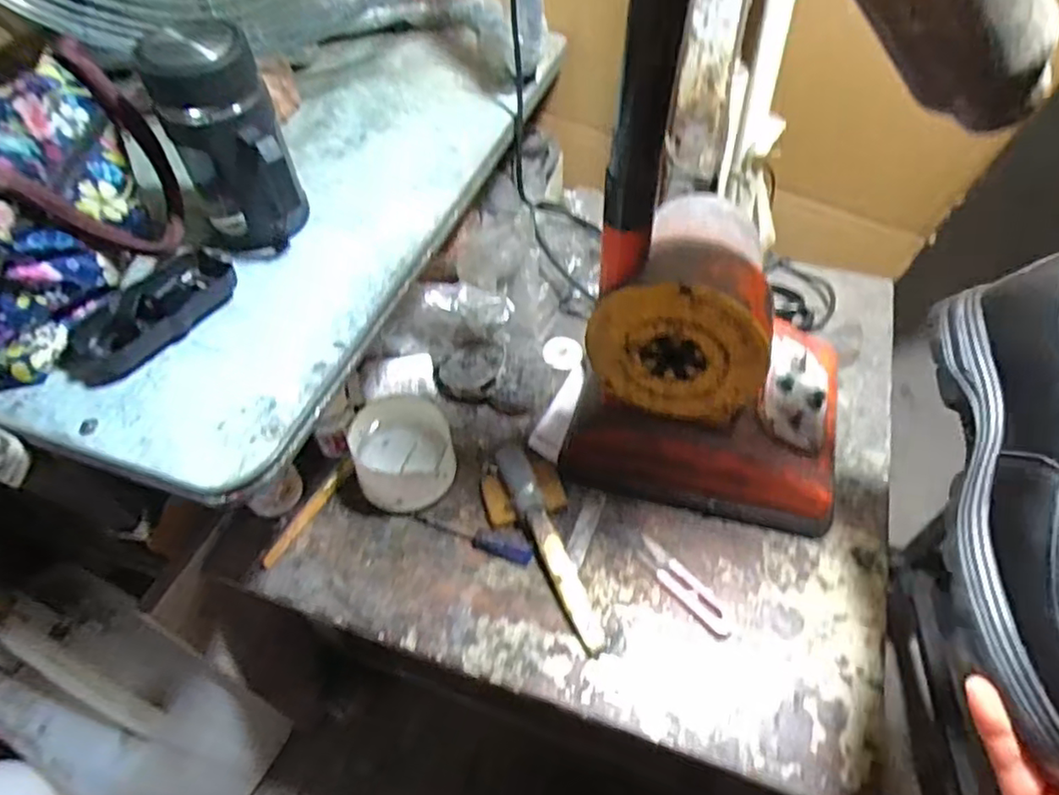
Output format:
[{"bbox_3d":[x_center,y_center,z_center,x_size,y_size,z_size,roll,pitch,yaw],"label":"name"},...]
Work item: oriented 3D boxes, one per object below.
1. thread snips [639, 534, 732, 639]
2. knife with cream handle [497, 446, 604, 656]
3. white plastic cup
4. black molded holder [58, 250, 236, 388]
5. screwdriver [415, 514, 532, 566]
[{"bbox_3d":[0.128,0.155,0.529,0.025,0.005,0.099,-33,58,-23],"label":"thread snips"},{"bbox_3d":[0.016,0.122,0.543,0.024,0.028,0.190,-18,53,-13],"label":"knife with cream handle"},{"bbox_3d":[-0.115,0.050,0.591,0.087,0.058,0.103,-12,52,-8],"label":"white plastic cup"},{"bbox_3d":[-0.270,-0.062,0.452,0.049,0.035,0.120,23,55,18],"label":"black molded holder"},{"bbox_3d":[-0.050,0.119,0.548,0.108,0.014,0.015,15,53,13],"label":"screwdriver"}]

